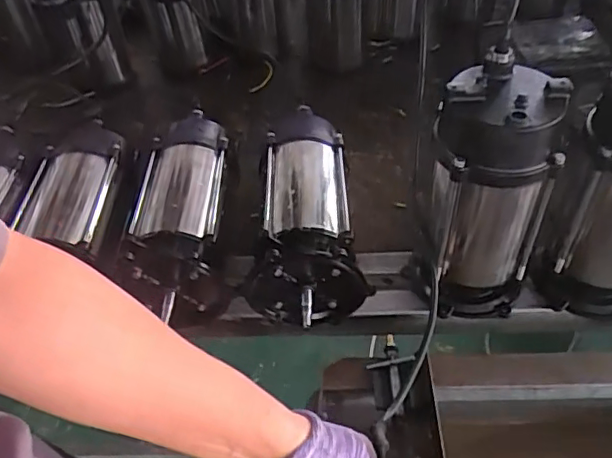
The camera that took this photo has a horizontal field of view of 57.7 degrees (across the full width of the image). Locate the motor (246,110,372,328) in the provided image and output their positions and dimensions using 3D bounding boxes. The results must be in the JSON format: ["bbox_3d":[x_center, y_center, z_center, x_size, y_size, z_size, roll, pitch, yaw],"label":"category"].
[{"bbox_3d":[-0.011,-0.024,0.747,0.138,0.136,0.308,-7,48,-2],"label":"motor"}]

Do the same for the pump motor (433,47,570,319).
[{"bbox_3d":[0.199,-0.033,0.621,0.112,0.279,0.121,2,48,6],"label":"pump motor"}]

